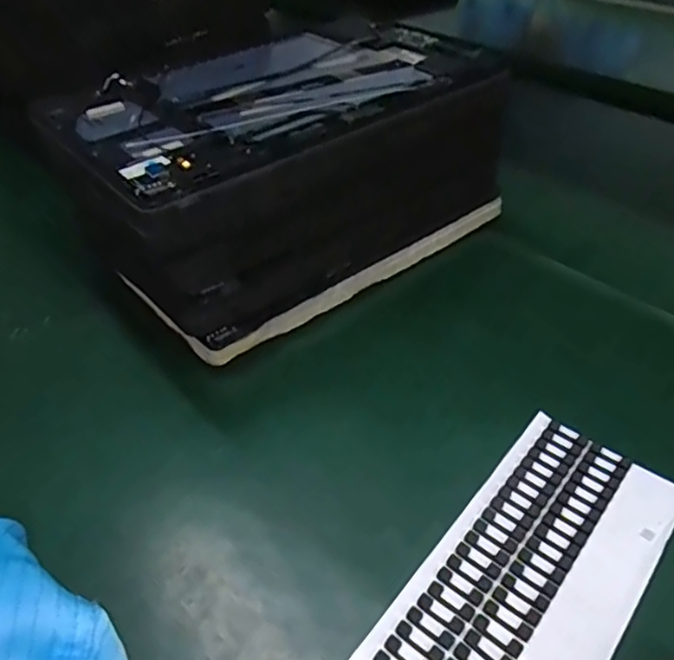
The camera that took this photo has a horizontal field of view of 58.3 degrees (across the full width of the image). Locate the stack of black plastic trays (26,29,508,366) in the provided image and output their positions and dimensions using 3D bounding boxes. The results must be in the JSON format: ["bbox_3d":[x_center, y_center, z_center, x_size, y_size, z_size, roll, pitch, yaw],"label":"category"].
[{"bbox_3d":[-0.032,-0.092,0.376,0.243,0.117,0.149,-30,48,-25],"label":"stack of black plastic trays"}]

